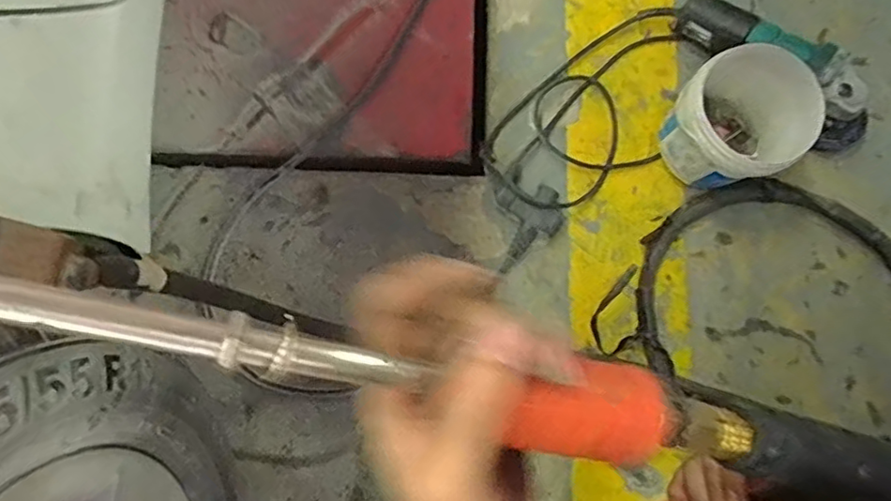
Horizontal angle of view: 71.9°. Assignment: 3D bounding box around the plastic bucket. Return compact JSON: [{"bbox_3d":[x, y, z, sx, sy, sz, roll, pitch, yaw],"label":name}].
[{"bbox_3d":[0.353,-0.150,0.746,0.151,0.146,0.143,-38,80,-8],"label":"plastic bucket"}]

